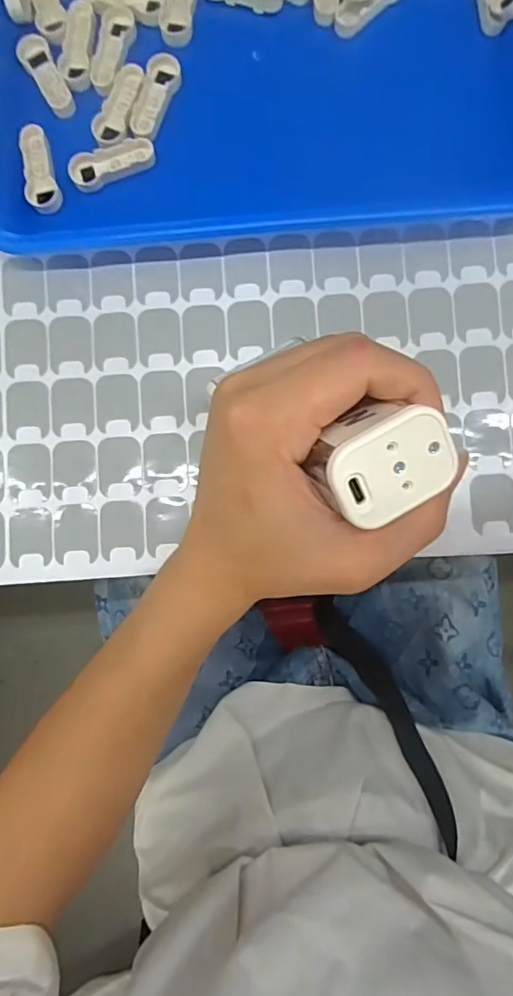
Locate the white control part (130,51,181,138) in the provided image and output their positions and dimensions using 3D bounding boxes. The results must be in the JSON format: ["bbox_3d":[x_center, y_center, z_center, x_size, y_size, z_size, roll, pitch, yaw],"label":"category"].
[{"bbox_3d":[-0.060,-0.238,0.313,0.020,0.005,0.050,18,86,3],"label":"white control part"}]

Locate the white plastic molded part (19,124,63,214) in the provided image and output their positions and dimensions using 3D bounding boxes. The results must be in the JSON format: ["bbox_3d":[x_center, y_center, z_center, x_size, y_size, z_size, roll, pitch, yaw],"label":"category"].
[{"bbox_3d":[-0.129,-0.196,0.313,0.019,0.007,0.051,-7,85,1],"label":"white plastic molded part"}]

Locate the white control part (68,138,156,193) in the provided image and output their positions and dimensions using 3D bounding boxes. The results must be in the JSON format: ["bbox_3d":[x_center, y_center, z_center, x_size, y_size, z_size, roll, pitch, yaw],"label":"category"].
[{"bbox_3d":[-0.086,-0.198,0.313,0.051,0.004,0.021,-11,85,0],"label":"white control part"}]

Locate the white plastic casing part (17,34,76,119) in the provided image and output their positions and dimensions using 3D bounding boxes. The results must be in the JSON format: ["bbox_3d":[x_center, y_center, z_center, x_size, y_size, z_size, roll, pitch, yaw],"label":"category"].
[{"bbox_3d":[-0.127,-0.254,0.317,0.018,0.009,0.050,-26,85,-1],"label":"white plastic casing part"}]

